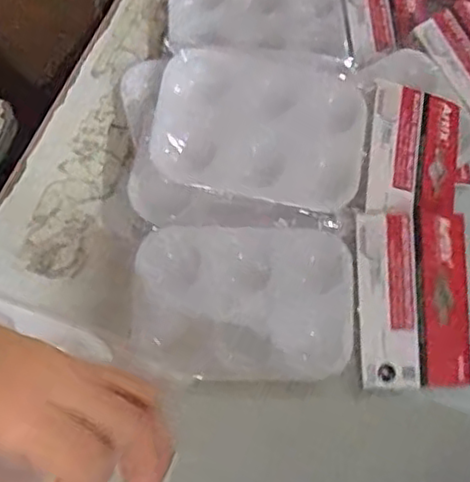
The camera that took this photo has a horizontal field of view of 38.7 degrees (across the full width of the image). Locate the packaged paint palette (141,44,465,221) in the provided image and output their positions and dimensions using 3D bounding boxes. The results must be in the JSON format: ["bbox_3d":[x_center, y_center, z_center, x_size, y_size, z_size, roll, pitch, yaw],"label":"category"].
[{"bbox_3d":[0.048,-0.063,0.408,0.189,0.022,0.101,14,77,-4],"label":"packaged paint palette"}]

